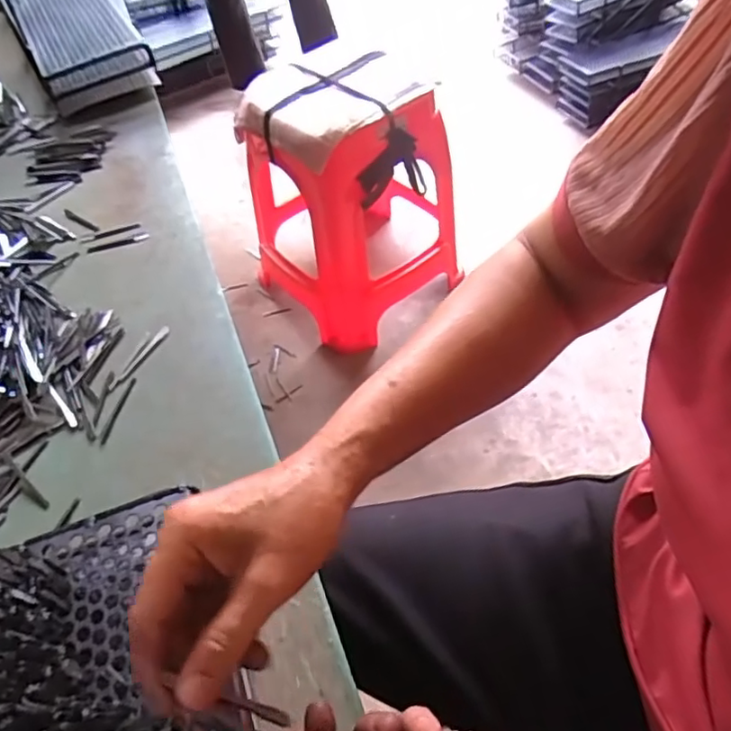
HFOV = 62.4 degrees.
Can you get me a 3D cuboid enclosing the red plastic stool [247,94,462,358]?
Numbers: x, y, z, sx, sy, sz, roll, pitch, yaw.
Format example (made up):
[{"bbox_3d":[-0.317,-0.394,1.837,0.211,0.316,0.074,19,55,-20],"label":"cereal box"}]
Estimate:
[{"bbox_3d":[-0.034,-0.360,1.280,0.374,0.444,0.380,-33,55,-19],"label":"red plastic stool"}]

